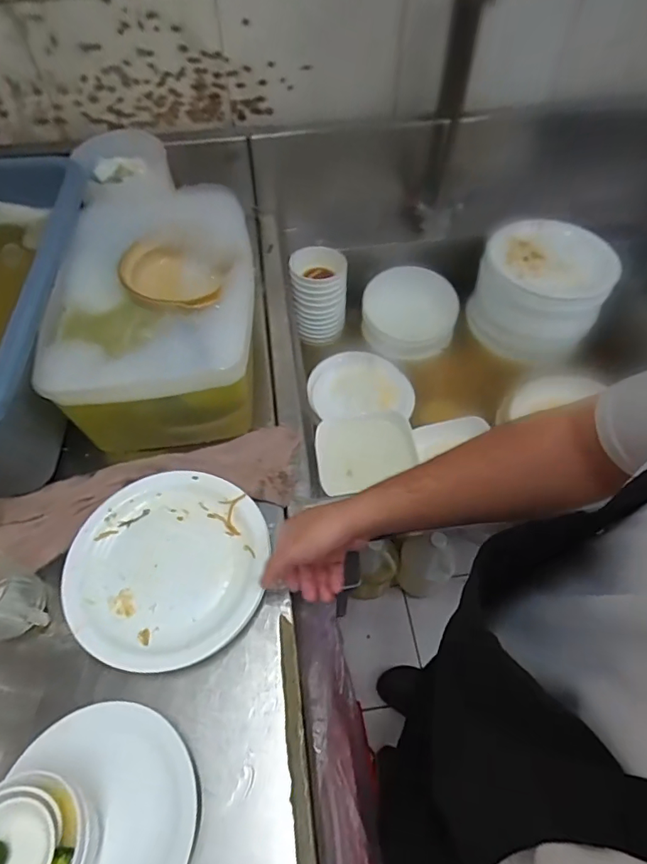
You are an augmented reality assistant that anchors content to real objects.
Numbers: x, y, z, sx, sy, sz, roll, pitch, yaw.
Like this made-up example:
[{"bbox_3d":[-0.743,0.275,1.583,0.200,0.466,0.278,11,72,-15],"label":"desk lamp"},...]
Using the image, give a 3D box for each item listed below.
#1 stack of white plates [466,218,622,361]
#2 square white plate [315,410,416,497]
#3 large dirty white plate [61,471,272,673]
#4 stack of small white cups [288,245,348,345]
[{"bbox_3d":[0.429,-0.284,0.979,0.242,0.175,0.218,15,57,8],"label":"stack of white plates"},{"bbox_3d":[0.066,0.028,0.756,0.157,0.019,0.113,-9,76,-9],"label":"square white plate"},{"bbox_3d":[-0.181,0.154,0.569,0.218,0.021,0.220,1,56,-1],"label":"large dirty white plate"},{"bbox_3d":[-0.009,-0.269,0.960,0.109,0.161,0.095,1,56,-1],"label":"stack of small white cups"}]

